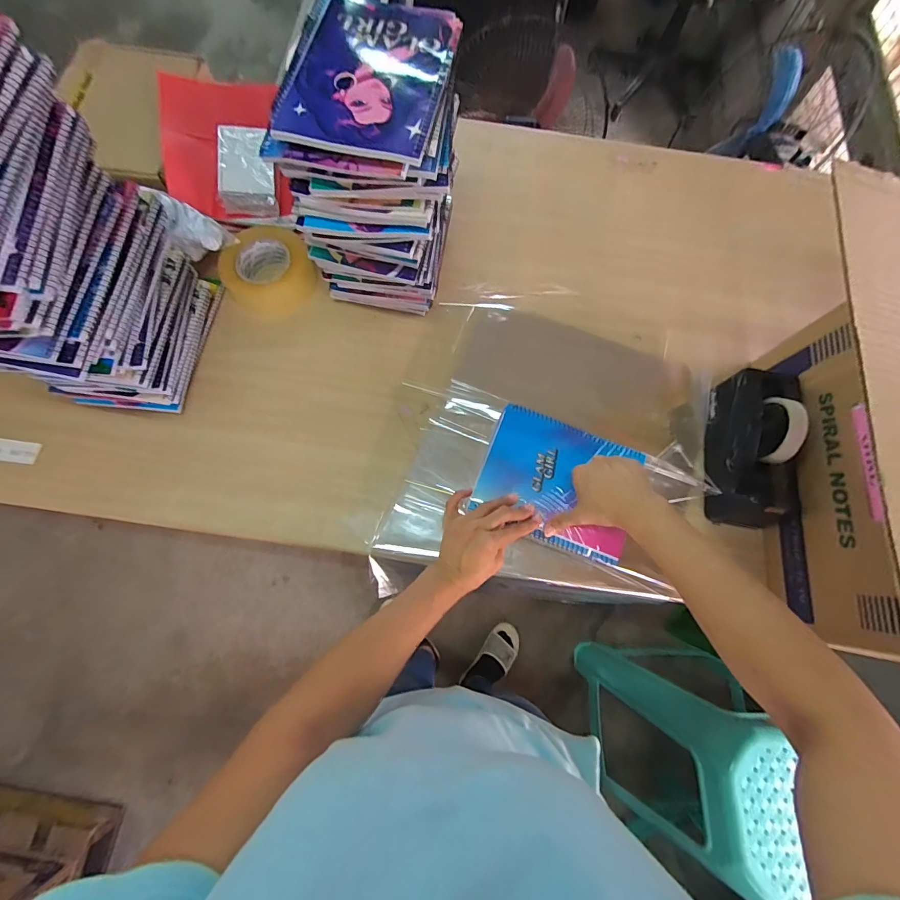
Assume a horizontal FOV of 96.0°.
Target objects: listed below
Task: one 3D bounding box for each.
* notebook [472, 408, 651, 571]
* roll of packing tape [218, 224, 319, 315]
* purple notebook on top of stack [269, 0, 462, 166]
[{"bbox_3d":[0.144,0.041,0.541,0.197,0.020,0.156,22,74,4],"label":"notebook"},{"bbox_3d":[-0.273,-0.275,0.624,0.127,0.042,0.131,1,73,-2],"label":"roll of packing tape"},{"bbox_3d":[-0.080,-0.390,0.414,0.154,0.013,0.214,11,73,1],"label":"purple notebook on top of stack"}]

